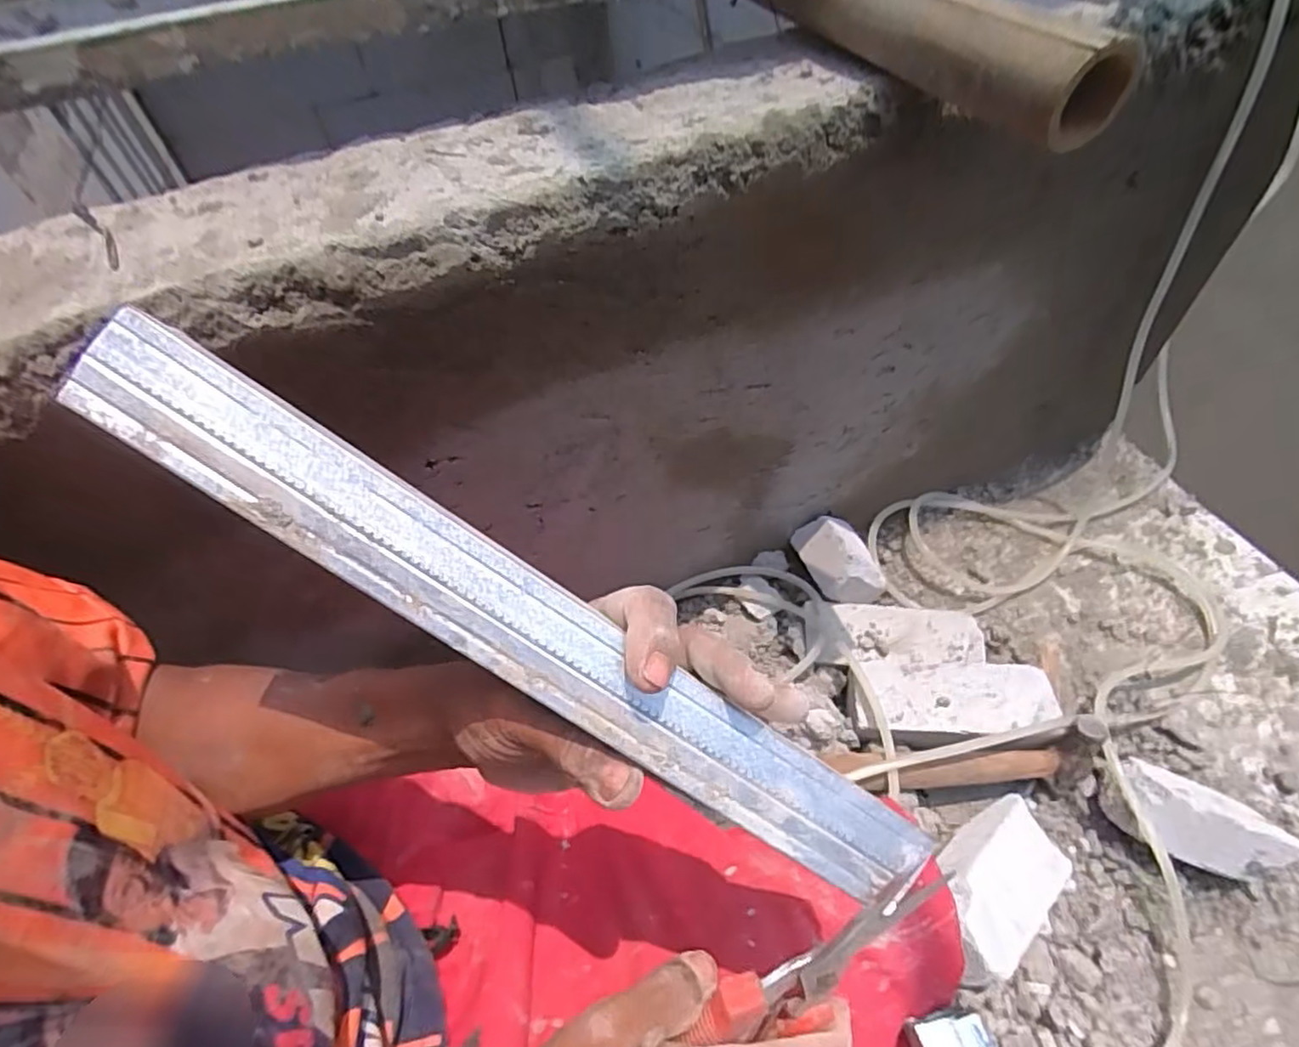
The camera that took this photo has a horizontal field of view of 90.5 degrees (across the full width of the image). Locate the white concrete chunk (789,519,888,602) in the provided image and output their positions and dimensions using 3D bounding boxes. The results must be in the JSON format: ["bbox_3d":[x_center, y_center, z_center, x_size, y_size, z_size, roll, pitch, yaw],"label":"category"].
[{"bbox_3d":[0.229,0.036,0.777,0.081,0.059,0.104,-12,53,-3],"label":"white concrete chunk"}]

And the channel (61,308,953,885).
[{"bbox_3d":[-0.038,0.040,0.225,0.327,0.016,0.031,34,57,-8],"label":"channel"}]

